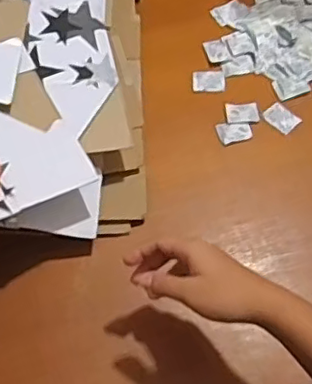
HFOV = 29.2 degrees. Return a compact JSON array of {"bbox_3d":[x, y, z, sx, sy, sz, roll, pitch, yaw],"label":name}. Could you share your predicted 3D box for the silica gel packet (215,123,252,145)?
[{"bbox_3d":[0.093,-0.071,0.707,0.040,0.005,0.025,-12,65,-6],"label":"silica gel packet"}]

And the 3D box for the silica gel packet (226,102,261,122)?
[{"bbox_3d":[0.104,-0.095,0.715,0.038,0.005,0.026,-1,64,-1],"label":"silica gel packet"}]

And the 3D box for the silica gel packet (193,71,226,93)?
[{"bbox_3d":[0.066,-0.137,0.740,0.039,0.004,0.030,0,64,0],"label":"silica gel packet"}]

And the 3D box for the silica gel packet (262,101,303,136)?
[{"bbox_3d":[0.150,-0.089,0.713,0.040,0.006,0.030,40,70,17],"label":"silica gel packet"}]

